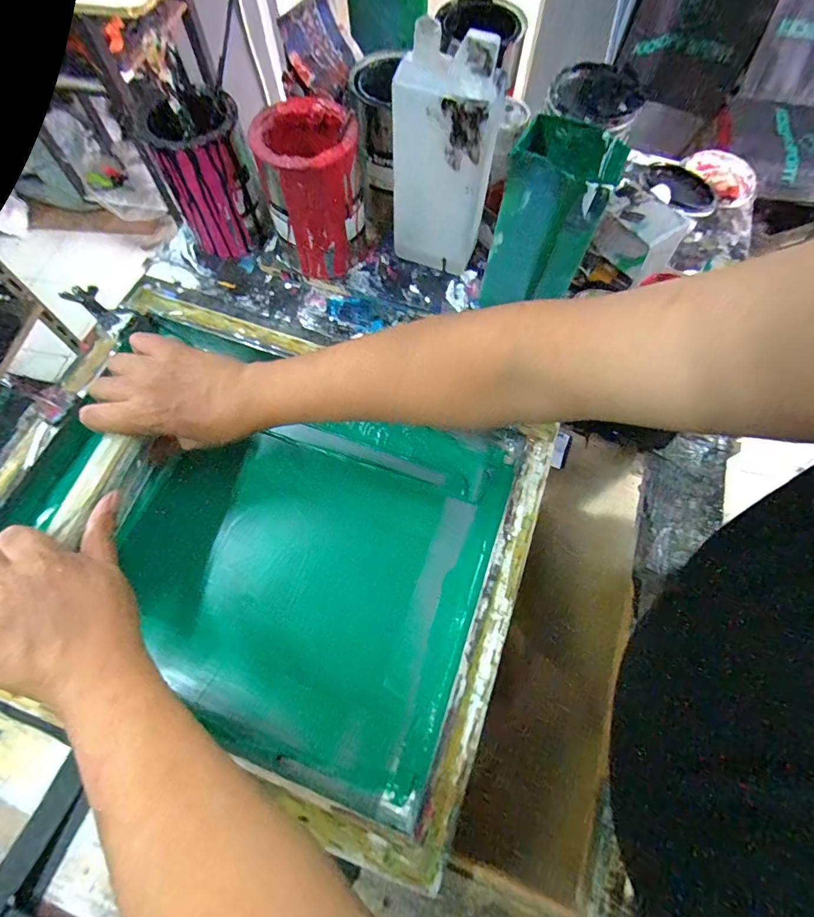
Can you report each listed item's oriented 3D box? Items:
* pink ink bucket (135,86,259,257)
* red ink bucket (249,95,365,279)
[{"bbox_3d":[-0.240,-0.342,0.530,0.100,0.145,0.107,0,67,0],"label":"pink ink bucket"},{"bbox_3d":[-0.106,-0.300,0.493,0.095,0.144,0.103,0,67,0],"label":"red ink bucket"}]

